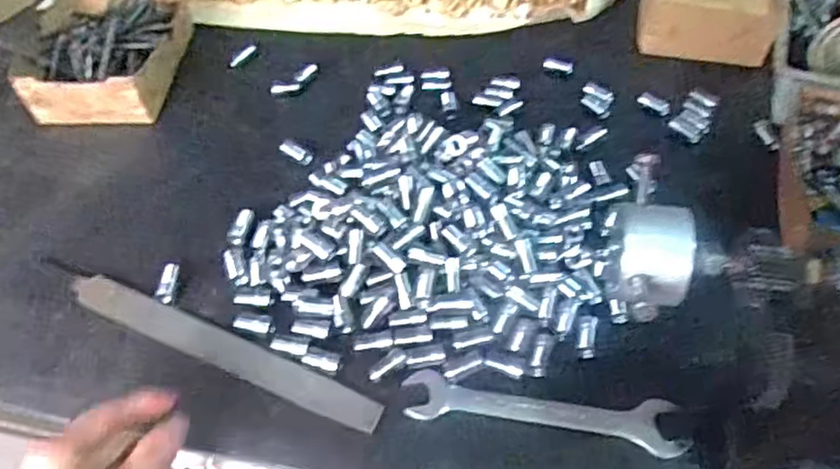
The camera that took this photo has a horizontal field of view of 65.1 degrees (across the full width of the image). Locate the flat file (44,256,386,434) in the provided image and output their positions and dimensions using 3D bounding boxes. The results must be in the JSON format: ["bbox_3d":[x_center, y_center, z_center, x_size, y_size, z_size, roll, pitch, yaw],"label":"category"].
[{"bbox_3d":[-0.156,0.075,0.469,0.281,0.010,0.024,20,58,17],"label":"flat file"}]

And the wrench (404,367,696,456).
[{"bbox_3d":[0.079,0.115,0.427,0.175,0.009,0.032,6,55,8],"label":"wrench"}]

